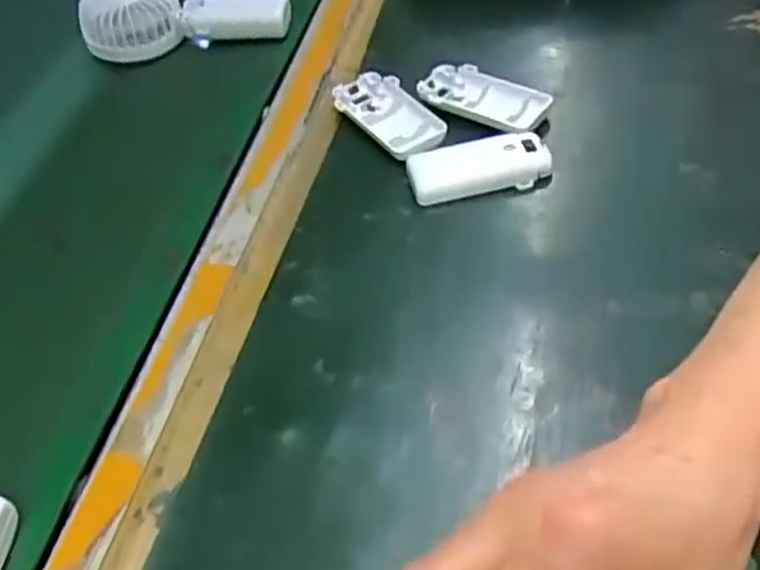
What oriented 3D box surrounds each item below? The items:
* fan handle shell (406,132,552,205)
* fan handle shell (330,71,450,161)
[{"bbox_3d":[0.066,-0.080,0.505,0.091,0.013,0.040,-9,48,-2],"label":"fan handle shell"},{"bbox_3d":[0.004,-0.126,0.554,0.047,0.010,0.095,-31,52,-20],"label":"fan handle shell"}]

